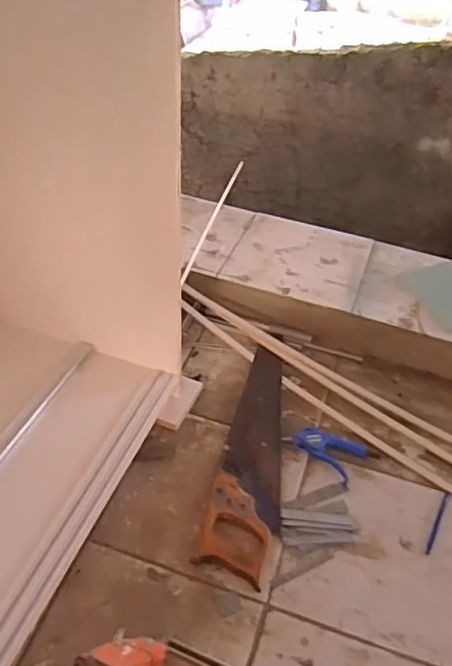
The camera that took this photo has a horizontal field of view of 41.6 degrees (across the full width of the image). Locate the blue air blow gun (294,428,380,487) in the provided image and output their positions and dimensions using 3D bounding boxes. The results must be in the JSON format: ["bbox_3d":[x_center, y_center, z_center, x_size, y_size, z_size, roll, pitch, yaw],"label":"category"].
[{"bbox_3d":[0.200,0.208,1.095,0.098,0.018,0.126,-32,55,-32],"label":"blue air blow gun"}]

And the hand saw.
[{"bbox_3d":[0.060,0.204,1.080,0.116,0.026,0.484,12,44,7],"label":"hand saw"}]

